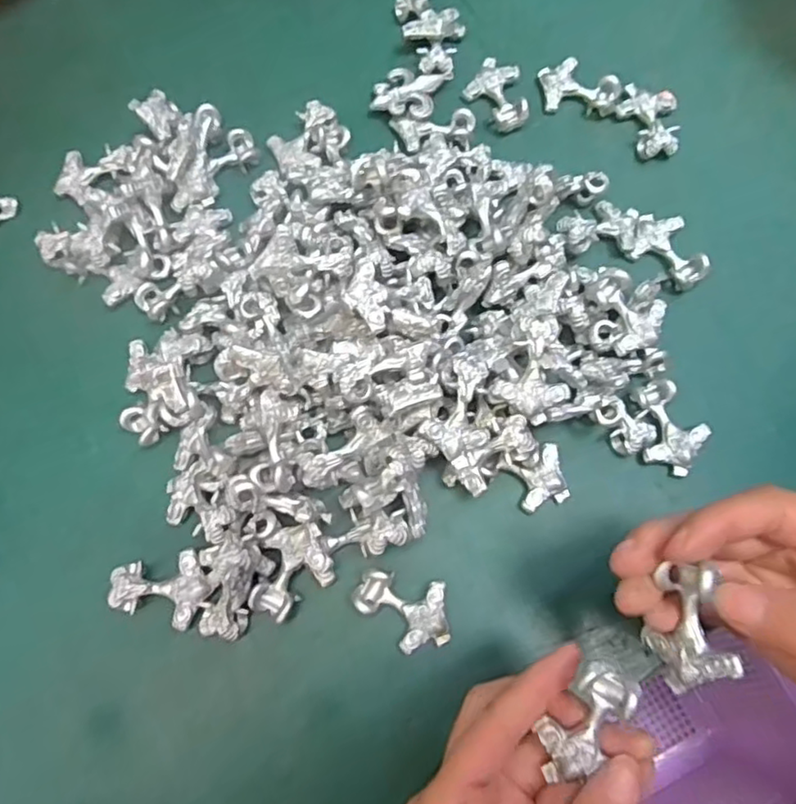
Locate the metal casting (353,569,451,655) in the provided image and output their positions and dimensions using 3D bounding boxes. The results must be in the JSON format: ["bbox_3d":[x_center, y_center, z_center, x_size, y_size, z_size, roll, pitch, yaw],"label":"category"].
[{"bbox_3d":[0.002,0.087,0.267,0.040,0.011,0.029,11,75,2],"label":"metal casting"}]

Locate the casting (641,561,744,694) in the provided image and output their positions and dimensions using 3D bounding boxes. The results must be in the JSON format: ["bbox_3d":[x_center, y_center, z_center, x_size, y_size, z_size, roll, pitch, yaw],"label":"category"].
[{"bbox_3d":[0.089,0.070,0.199,0.017,0.025,0.035,-9,75,-3],"label":"casting"}]

